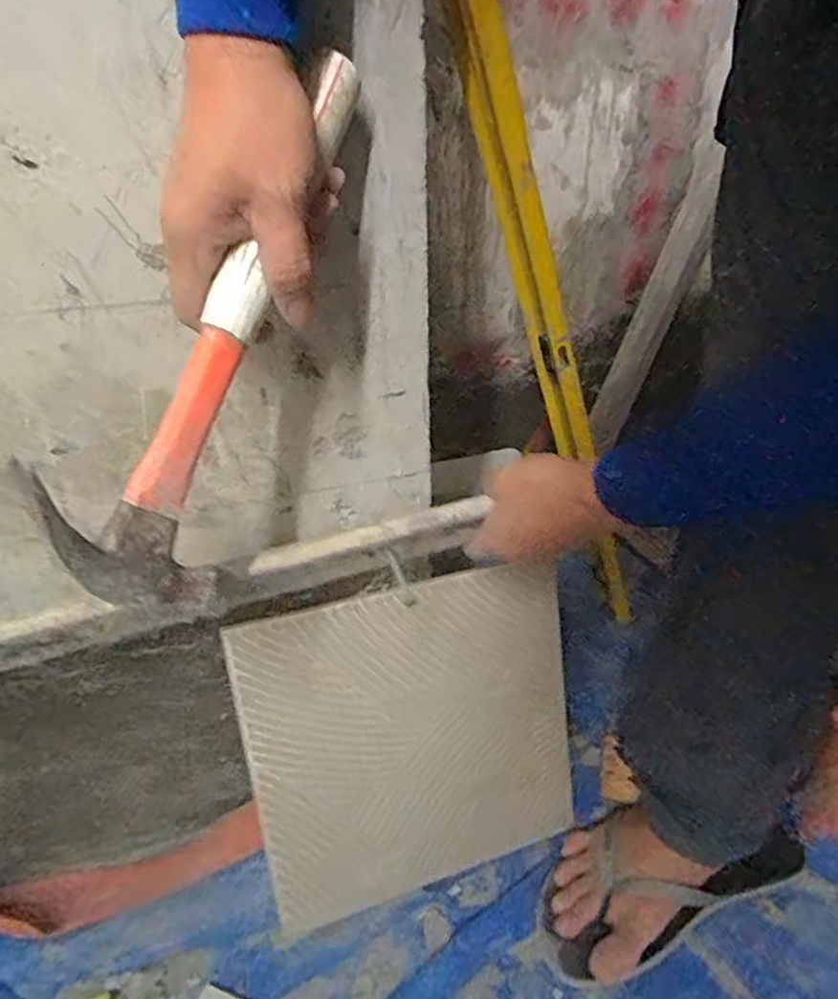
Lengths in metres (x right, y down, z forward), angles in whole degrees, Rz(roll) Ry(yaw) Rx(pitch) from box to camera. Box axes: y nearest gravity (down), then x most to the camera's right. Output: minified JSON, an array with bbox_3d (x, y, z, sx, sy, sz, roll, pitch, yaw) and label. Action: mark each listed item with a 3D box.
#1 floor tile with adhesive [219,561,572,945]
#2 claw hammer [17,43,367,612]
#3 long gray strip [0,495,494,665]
[{"bbox_3d":[0.001,0.218,0.561,0.289,0.297,0.012,-11,11,-16],"label":"floor tile with adhesive"},{"bbox_3d":[-0.092,-0.089,0.310,0.033,0.291,0.102,20,-5,26],"label":"claw hammer"},{"bbox_3d":[-0.195,0.073,0.394,0.508,0.034,0.014,-14,36,-18],"label":"long gray strip"}]

